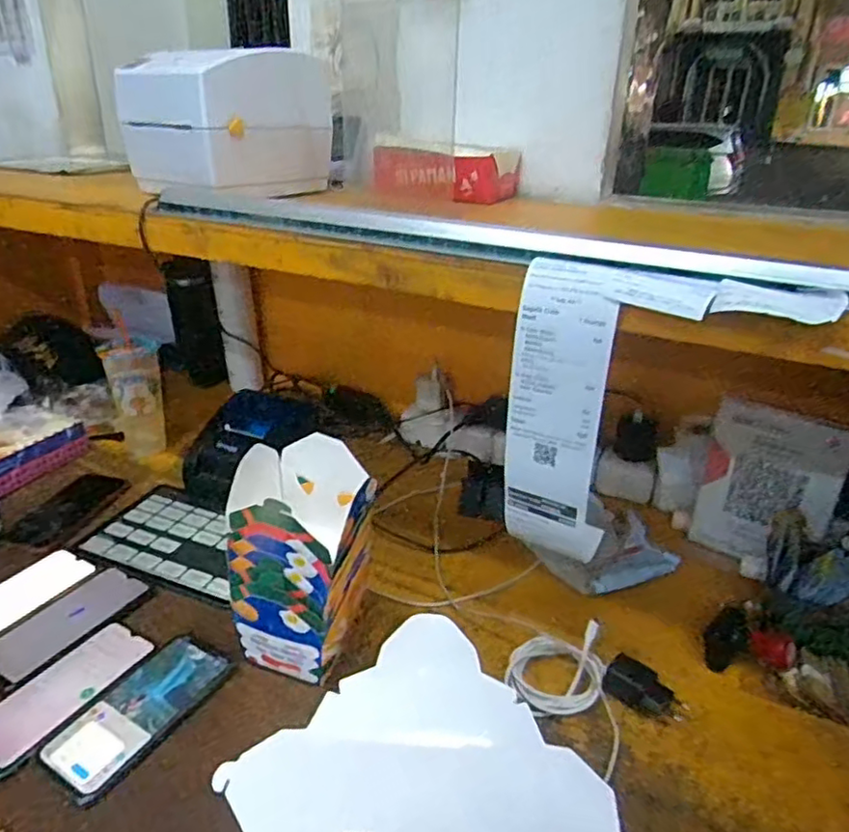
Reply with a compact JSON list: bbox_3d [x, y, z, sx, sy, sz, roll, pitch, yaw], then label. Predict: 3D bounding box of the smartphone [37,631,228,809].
[{"bbox_3d":[-0.265,0.272,0.599,0.077,0.008,0.167,17,30,27],"label":"smartphone"}]

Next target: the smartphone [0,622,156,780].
[{"bbox_3d":[-0.350,0.264,0.616,0.085,0.009,0.161,18,31,30],"label":"smartphone"}]

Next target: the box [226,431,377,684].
[{"bbox_3d":[-0.113,0.139,0.609,0.114,0.207,0.109,11,28,19],"label":"box"}]

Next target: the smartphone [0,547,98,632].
[{"bbox_3d":[-0.469,0.209,0.722,0.075,0.015,0.168,16,30,26],"label":"smartphone"}]

